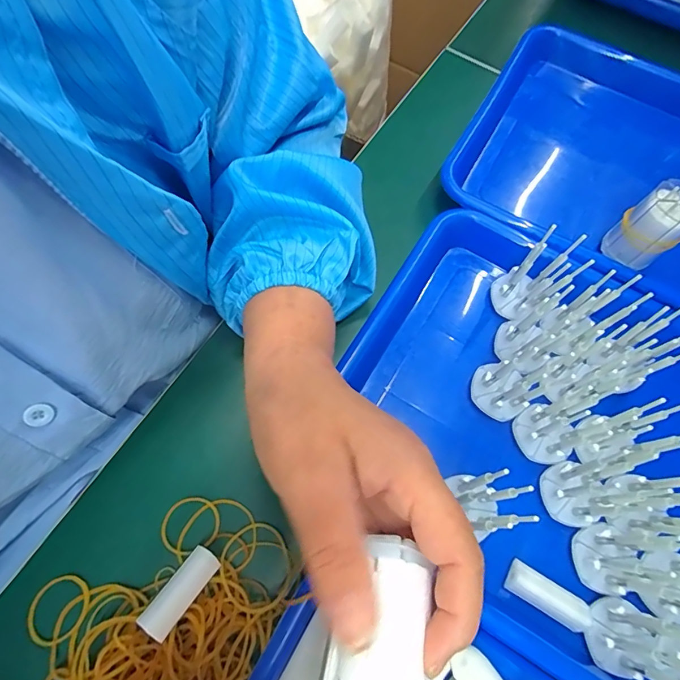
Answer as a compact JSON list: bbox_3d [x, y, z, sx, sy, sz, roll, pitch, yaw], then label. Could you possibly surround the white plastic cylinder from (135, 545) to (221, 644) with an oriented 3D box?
[{"bbox_3d":[-0.085,0.137,0.241,0.017,0.017,0.045,37,70,9],"label":"white plastic cylinder"}]

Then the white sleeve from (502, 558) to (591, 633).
[{"bbox_3d":[0.120,0.148,0.255,0.050,0.013,0.017,31,69,7],"label":"white sleeve"}]

